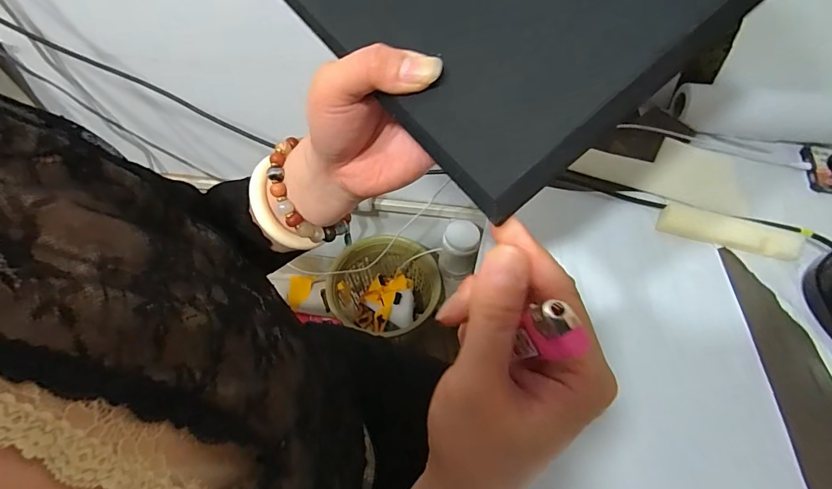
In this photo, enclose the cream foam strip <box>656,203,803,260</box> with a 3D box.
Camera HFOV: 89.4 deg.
[{"bbox_3d":[0.369,-0.015,0.492,0.152,0.019,0.037,16,60,10],"label":"cream foam strip"}]

